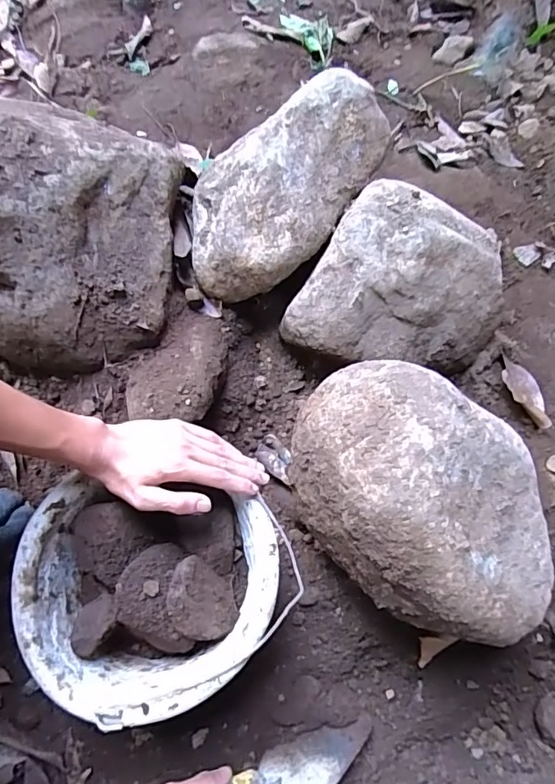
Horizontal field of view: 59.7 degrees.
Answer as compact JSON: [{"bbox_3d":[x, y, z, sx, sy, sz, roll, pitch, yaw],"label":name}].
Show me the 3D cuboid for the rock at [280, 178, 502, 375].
[{"bbox_3d":[0.149,-0.122,0.574,0.231,0.135,0.201,26,70,7],"label":"rock"}]

